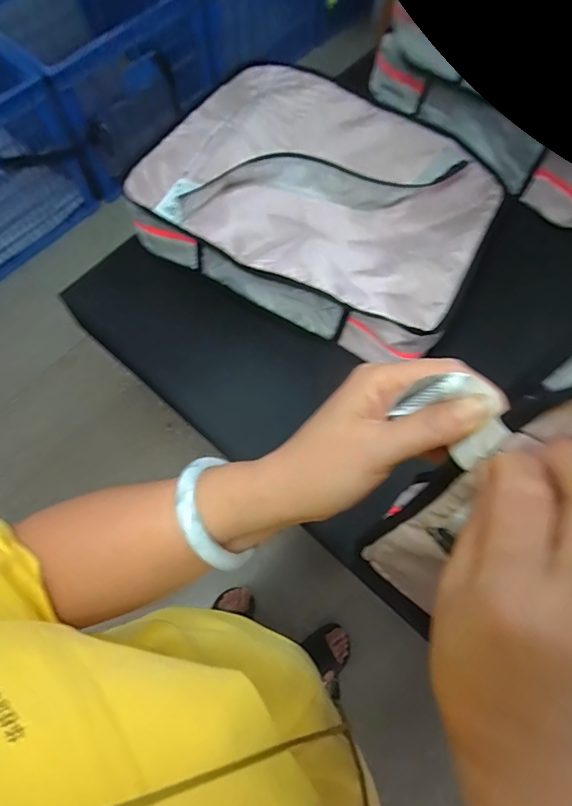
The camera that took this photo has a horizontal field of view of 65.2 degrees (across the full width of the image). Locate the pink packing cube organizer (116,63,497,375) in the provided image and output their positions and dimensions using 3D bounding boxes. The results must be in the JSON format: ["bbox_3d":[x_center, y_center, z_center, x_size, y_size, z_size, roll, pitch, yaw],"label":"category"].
[{"bbox_3d":[0.060,-0.304,0.677,0.474,0.102,0.355,29,72,10],"label":"pink packing cube organizer"}]

